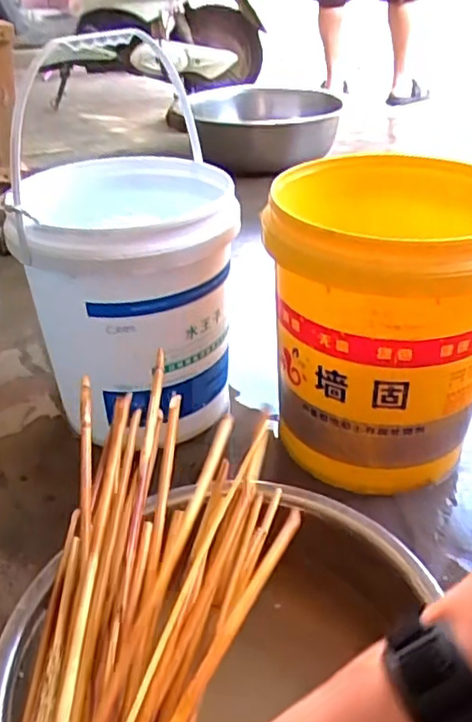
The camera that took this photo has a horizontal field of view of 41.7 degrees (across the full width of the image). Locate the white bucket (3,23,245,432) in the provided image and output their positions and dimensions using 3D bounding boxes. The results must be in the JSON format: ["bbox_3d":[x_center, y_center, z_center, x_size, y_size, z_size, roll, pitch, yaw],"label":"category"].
[{"bbox_3d":[-0.146,-0.093,0.876,0.271,0.329,0.294,-7,33,-10],"label":"white bucket"}]

